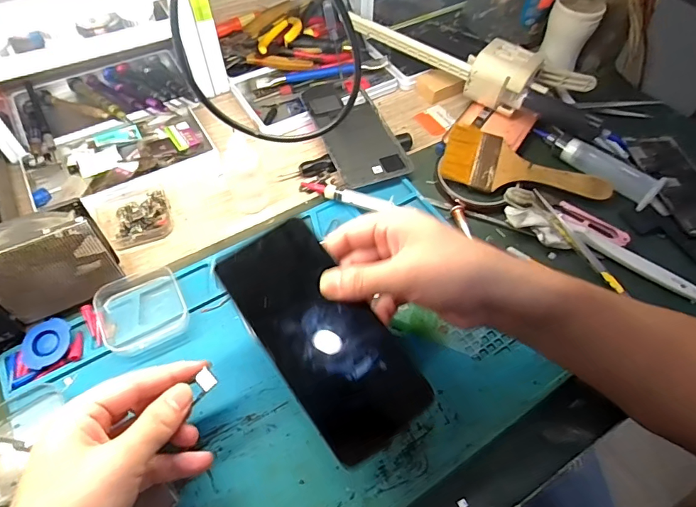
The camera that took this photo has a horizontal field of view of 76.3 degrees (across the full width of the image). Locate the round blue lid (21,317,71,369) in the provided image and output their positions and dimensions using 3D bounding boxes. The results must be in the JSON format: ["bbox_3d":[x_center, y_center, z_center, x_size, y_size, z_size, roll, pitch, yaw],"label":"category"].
[{"bbox_3d":[-0.228,0.068,0.336,0.034,0.008,0.034,2,70,-7],"label":"round blue lid"}]

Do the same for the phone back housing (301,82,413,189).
[{"bbox_3d":[0.006,-0.132,0.477,0.073,0.012,0.152,-18,60,-13],"label":"phone back housing"}]

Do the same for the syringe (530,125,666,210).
[{"bbox_3d":[0.247,-0.095,0.446,0.032,0.023,0.131,-39,67,-23],"label":"syringe"}]

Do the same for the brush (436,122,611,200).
[{"bbox_3d":[0.177,-0.083,0.442,0.161,0.007,0.062,18,76,9],"label":"brush"}]

